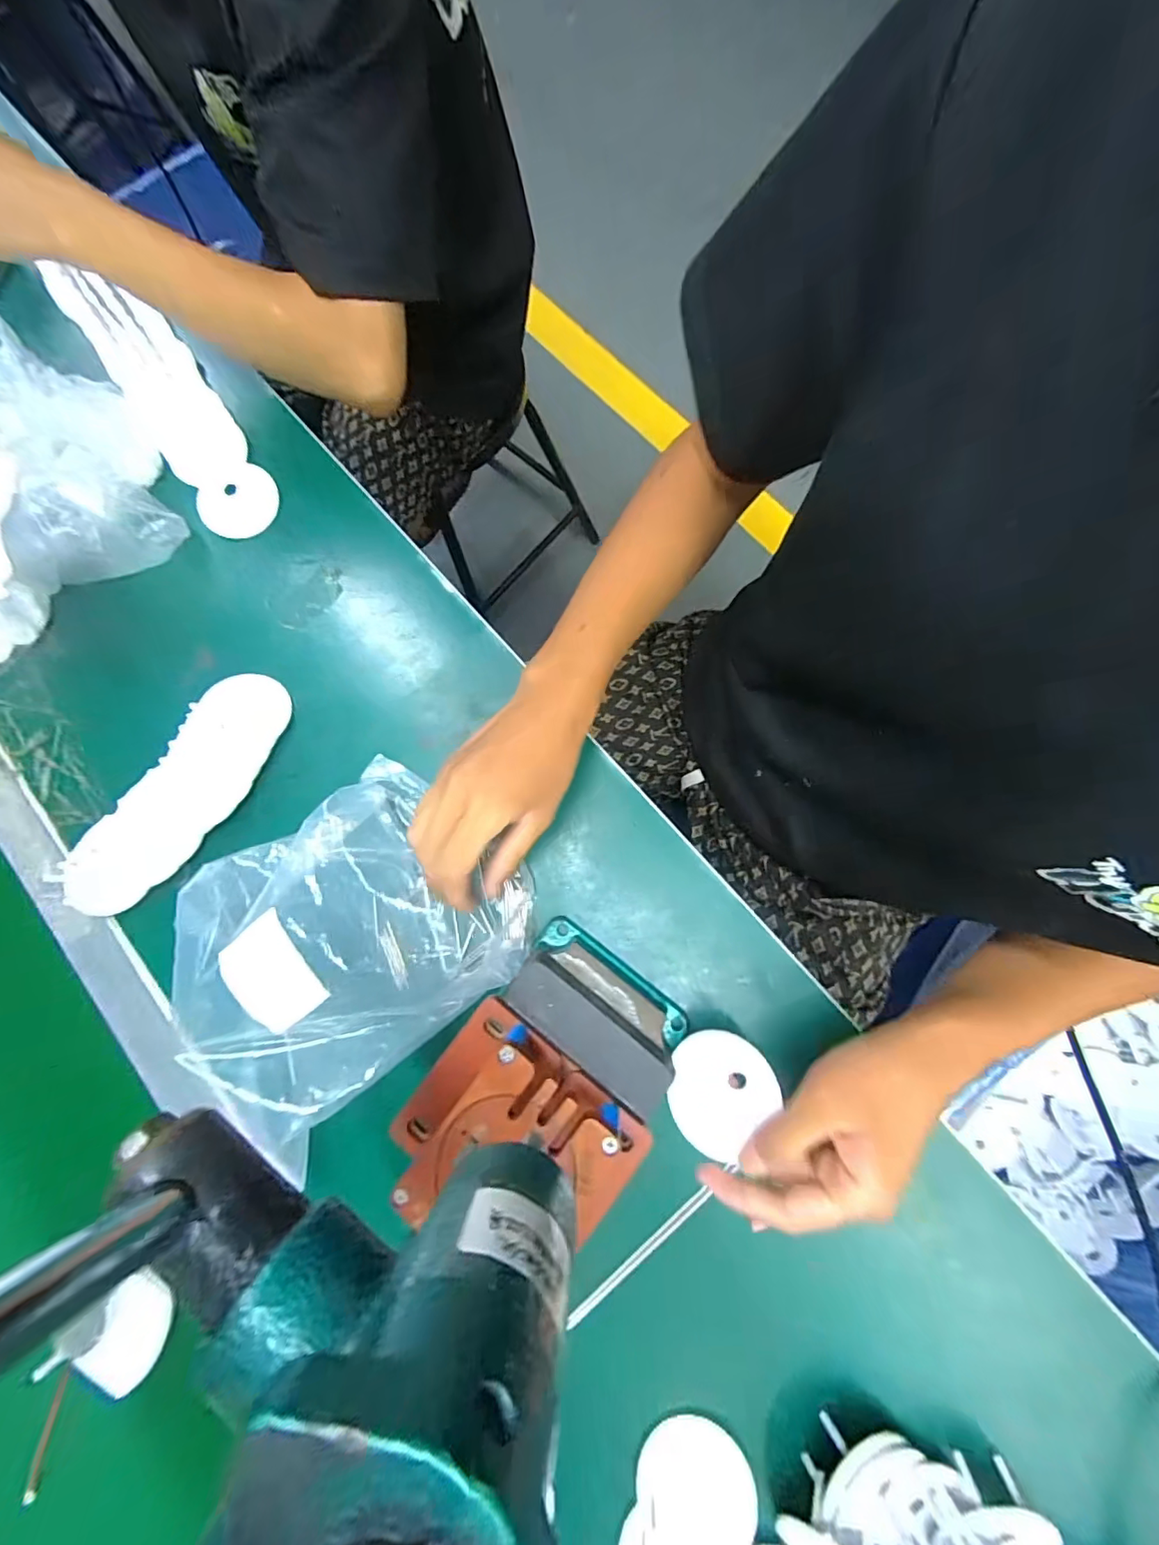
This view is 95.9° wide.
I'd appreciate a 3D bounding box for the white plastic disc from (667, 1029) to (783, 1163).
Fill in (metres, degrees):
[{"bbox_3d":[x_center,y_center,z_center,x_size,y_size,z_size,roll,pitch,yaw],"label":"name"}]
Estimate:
[{"bbox_3d":[0.078,0.182,0.301,0.055,0.006,0.064,37,92,32],"label":"white plastic disc"}]

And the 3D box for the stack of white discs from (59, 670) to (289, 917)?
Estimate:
[{"bbox_3d":[-0.284,0.012,0.376,0.073,0.018,0.191,30,81,6],"label":"stack of white discs"}]

